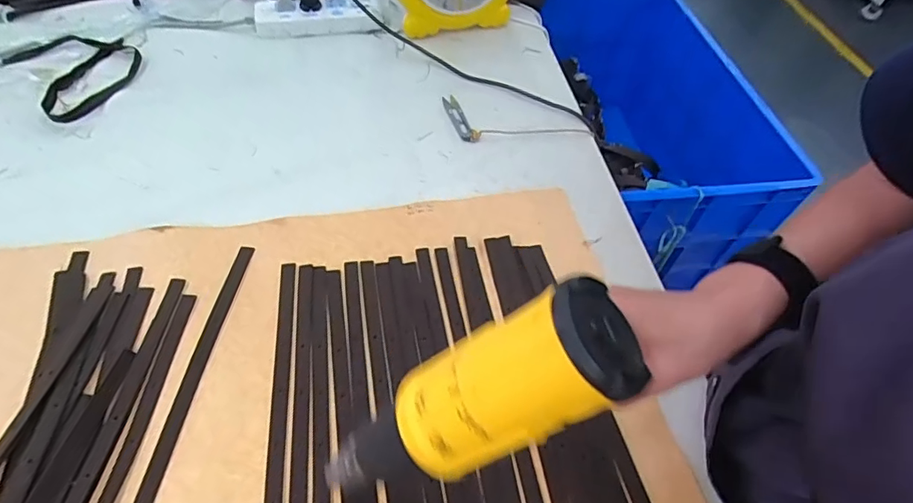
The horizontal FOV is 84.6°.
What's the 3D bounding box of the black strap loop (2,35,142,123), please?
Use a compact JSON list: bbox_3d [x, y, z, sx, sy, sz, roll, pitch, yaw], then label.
[{"bbox_3d":[-0.546,-0.269,0.736,0.153,0.010,0.187,-38,65,-26],"label":"black strap loop"}]

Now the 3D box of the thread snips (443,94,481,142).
[{"bbox_3d":[0.004,-0.198,0.740,0.028,0.006,0.108,-16,57,-15],"label":"thread snips"}]

